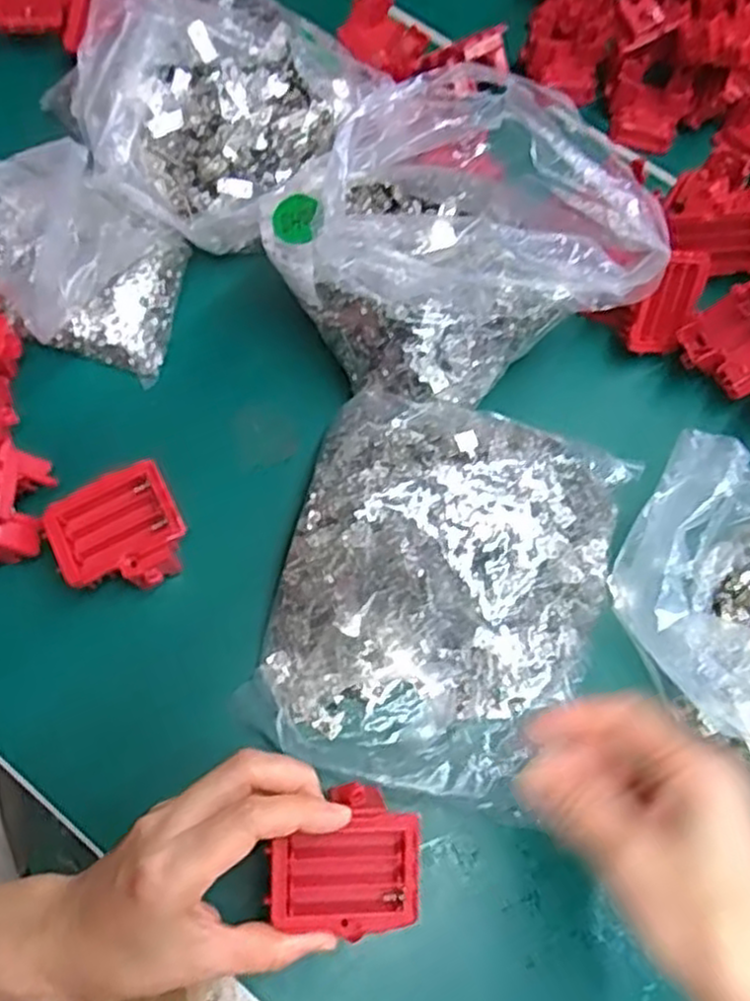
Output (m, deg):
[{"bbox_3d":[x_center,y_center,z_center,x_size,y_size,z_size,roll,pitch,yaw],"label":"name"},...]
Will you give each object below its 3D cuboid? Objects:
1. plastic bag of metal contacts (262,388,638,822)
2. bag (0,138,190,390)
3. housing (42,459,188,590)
[{"bbox_3d":[0.038,0.048,0.411,0.172,0.043,0.212,14,65,0],"label":"plastic bag of metal contacts"},{"bbox_3d":[-0.203,-0.157,0.454,0.170,0.093,0.118,25,66,5],"label":"bag"},{"bbox_3d":[-0.138,0.022,0.413,0.065,0.043,0.059,-24,71,-15],"label":"housing"}]

